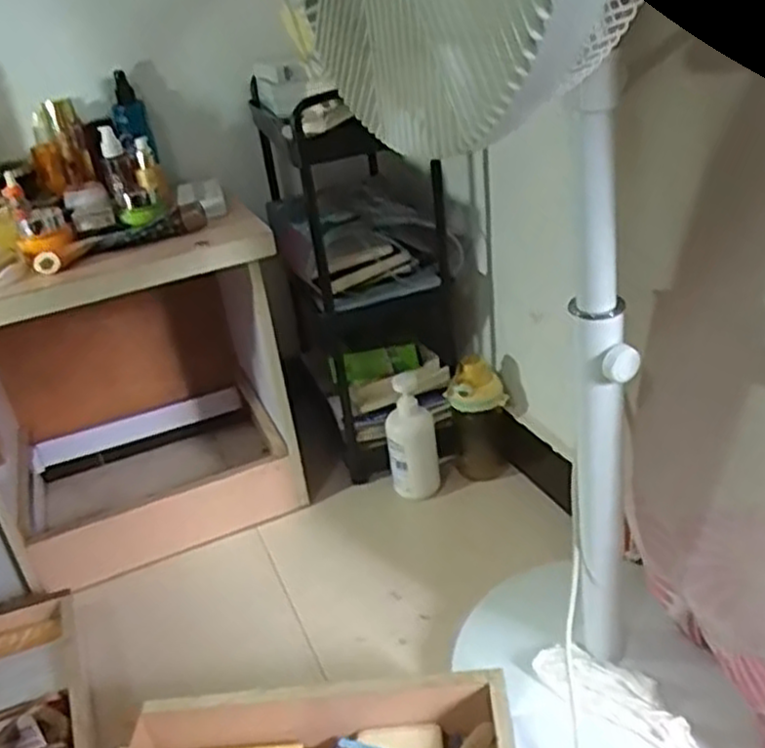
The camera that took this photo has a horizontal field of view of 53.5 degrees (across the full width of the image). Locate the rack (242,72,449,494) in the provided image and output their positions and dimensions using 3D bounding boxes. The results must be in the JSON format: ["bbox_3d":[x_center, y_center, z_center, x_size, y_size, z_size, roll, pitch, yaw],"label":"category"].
[{"bbox_3d":[-0.025,-0.173,1.223,0.249,0.538,0.319,-12,29,-8],"label":"rack"}]

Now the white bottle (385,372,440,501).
[{"bbox_3d":[0.044,0.095,1.159,0.073,0.186,0.086,-5,29,5],"label":"white bottle"}]

